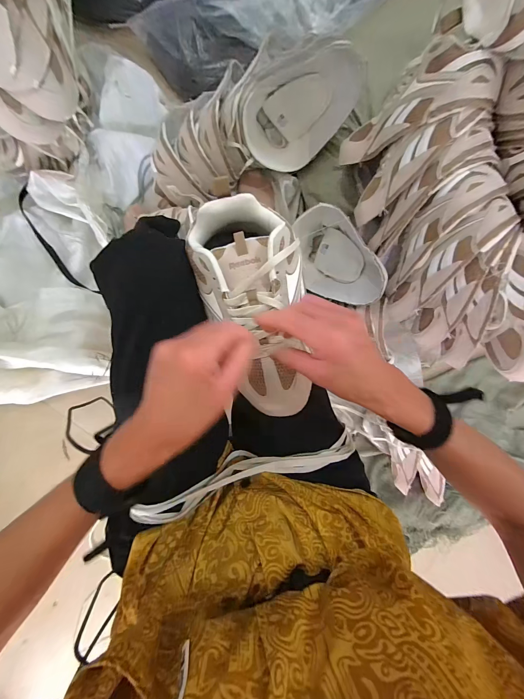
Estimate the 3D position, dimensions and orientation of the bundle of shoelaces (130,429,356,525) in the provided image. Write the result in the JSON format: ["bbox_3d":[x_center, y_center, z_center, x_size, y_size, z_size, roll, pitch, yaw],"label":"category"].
[{"bbox_3d":[-0.021,0.151,0.340,0.291,0.049,0.040,-14,90,-5],"label":"bundle of shoelaces"}]

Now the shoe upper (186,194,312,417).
[{"bbox_3d":[-0.006,-0.045,0.315,0.113,0.075,0.240,-15,93,-5],"label":"shoe upper"}]

